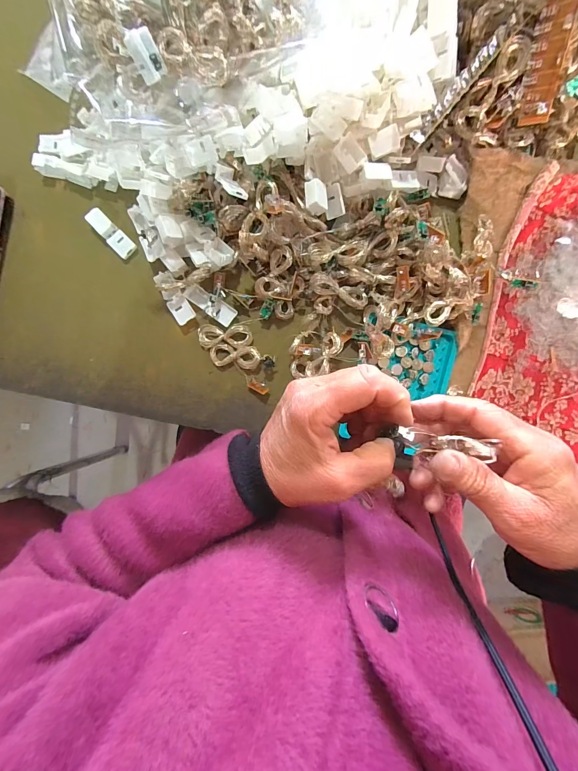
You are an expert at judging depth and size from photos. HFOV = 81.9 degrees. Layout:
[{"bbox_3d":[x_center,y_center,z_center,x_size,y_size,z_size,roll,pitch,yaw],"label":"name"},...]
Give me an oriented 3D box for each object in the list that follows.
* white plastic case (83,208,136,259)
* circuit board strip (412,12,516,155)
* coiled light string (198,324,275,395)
[{"bbox_3d":[-0.181,-0.154,0.339,0.020,0.013,0.053,-45,89,1],"label":"white plastic case"},{"bbox_3d":[0.143,-0.248,0.273,0.012,0.016,0.110,42,104,1],"label":"circuit board strip"},{"bbox_3d":[-0.051,-0.034,0.334,0.089,0.019,0.047,31,91,1],"label":"coiled light string"}]

